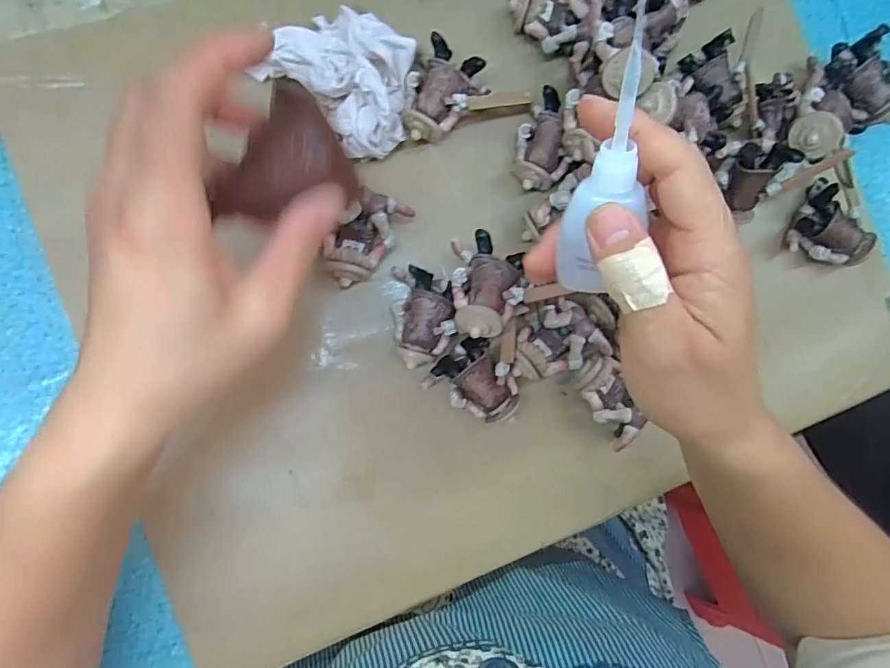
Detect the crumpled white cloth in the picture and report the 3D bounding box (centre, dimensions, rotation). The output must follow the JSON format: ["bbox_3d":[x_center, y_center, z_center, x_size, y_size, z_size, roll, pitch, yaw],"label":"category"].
[{"bbox_3d":[-0.063,-0.156,0.319,0.097,0.038,0.083,40,81,-4],"label":"crumpled white cloth"}]

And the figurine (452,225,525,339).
[{"bbox_3d":[0.025,-0.028,0.306,0.039,0.031,0.061,2,86,-9],"label":"figurine"}]

